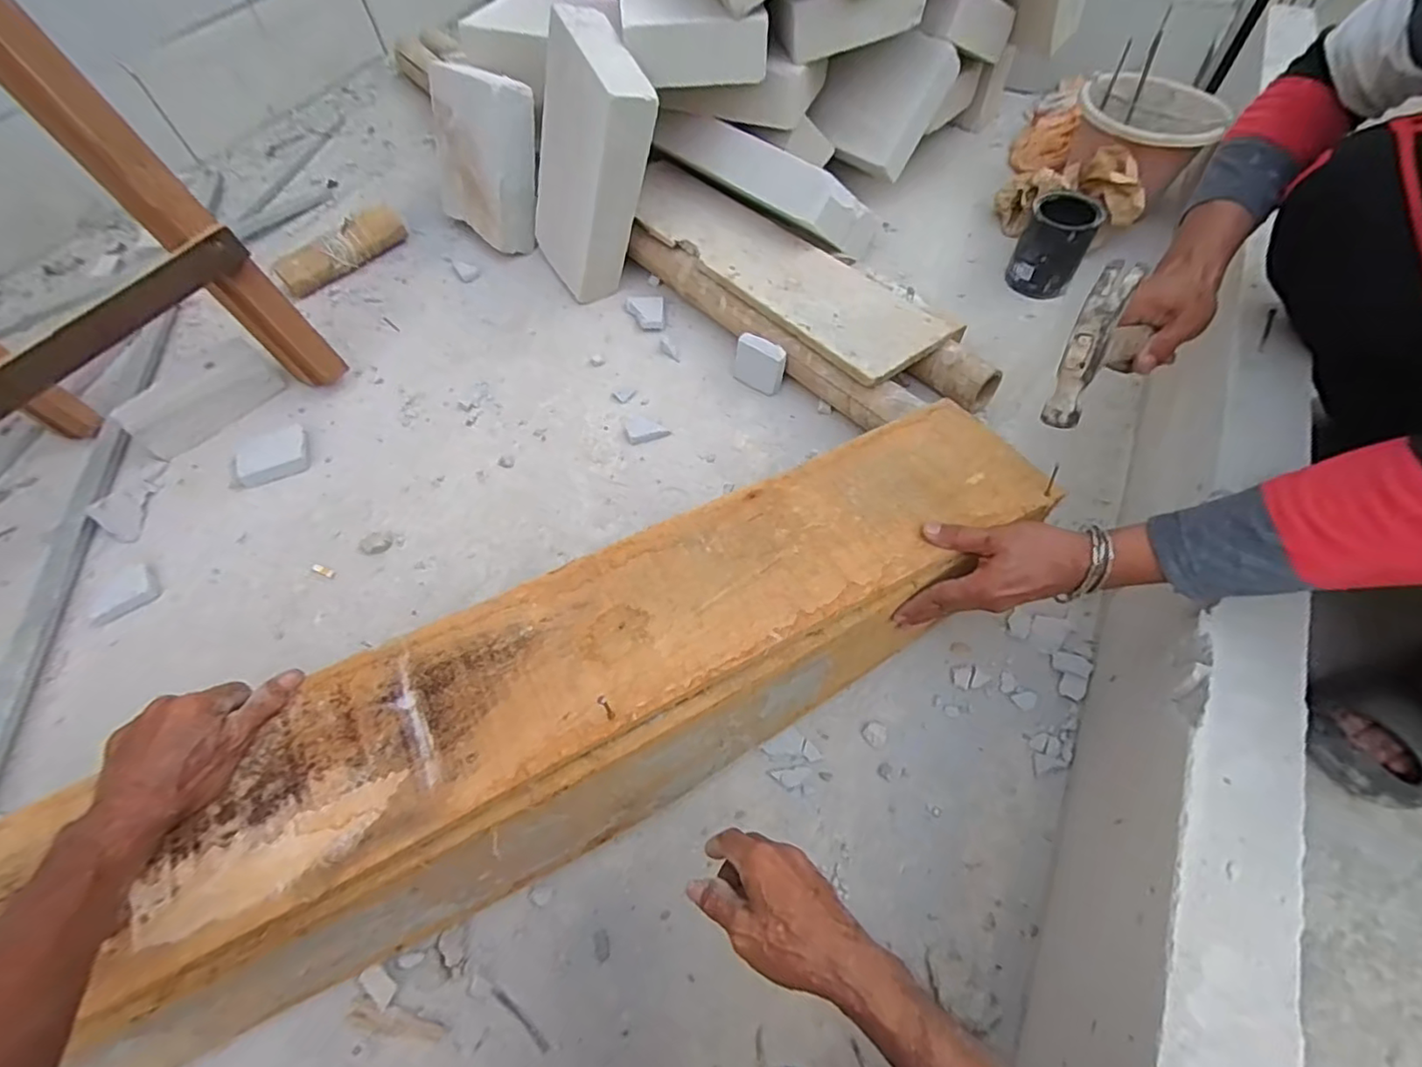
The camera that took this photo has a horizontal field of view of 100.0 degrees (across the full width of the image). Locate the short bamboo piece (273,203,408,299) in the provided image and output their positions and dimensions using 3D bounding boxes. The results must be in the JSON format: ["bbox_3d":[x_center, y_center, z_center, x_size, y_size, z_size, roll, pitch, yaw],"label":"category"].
[{"bbox_3d":[-0.677,-0.520,1.096,0.232,0.066,0.062,-41,65,-19],"label":"short bamboo piece"}]

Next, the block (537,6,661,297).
[{"bbox_3d":[-0.204,-0.563,0.937,0.077,0.359,0.211,-24,74,-30],"label":"block"}]

